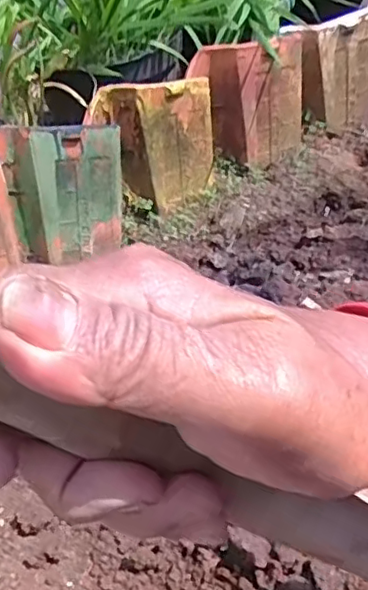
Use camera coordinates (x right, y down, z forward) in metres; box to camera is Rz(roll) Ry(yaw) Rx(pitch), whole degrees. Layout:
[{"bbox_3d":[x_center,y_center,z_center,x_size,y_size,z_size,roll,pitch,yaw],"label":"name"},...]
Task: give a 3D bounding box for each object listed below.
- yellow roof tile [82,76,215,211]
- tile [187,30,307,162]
[{"bbox_3d":[-0.037,-0.239,1.000,0.201,0.197,0.088,-17,44,-11],"label":"yellow roof tile"},{"bbox_3d":[0.116,-0.326,1.070,0.195,0.216,0.084,-6,43,1],"label":"tile"}]

